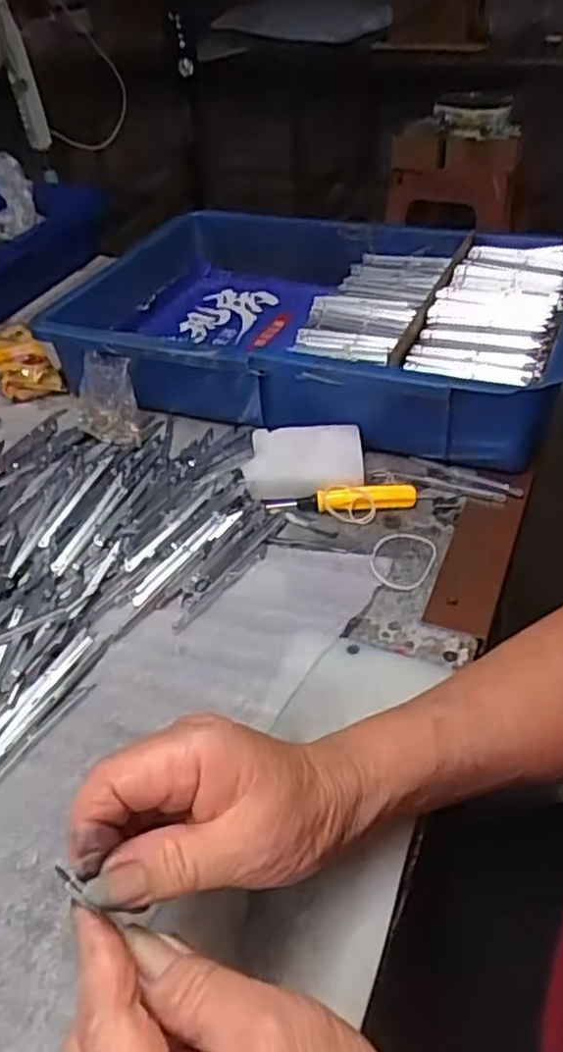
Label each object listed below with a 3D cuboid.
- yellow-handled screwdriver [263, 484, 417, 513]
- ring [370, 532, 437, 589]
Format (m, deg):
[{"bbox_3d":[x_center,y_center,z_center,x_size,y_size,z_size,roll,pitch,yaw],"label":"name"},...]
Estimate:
[{"bbox_3d":[0.042,-0.019,0.525,0.105,0.016,0.015,-3,40,1],"label":"yellow-handled screwdriver"},{"bbox_3d":[0.078,0.019,0.478,0.040,0.008,0.055,13,43,19],"label":"ring"}]

